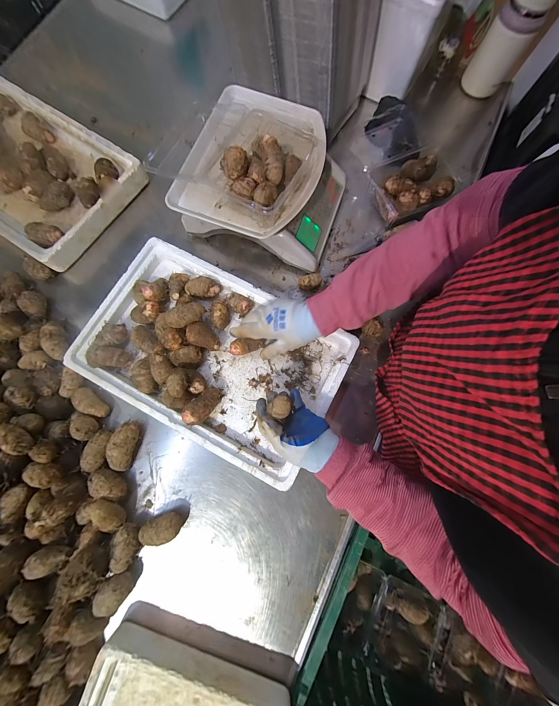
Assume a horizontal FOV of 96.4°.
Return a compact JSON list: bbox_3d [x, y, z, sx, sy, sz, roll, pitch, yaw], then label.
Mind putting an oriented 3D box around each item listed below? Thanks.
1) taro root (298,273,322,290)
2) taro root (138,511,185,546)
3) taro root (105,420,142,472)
[{"bbox_3d":[0.063,-0.147,0.519,0.048,0.028,0.027,-9,79,-2],"label":"taro root"},{"bbox_3d":[-0.199,0.298,0.422,0.068,0.043,0.041,-22,80,-4],"label":"taro root"},{"bbox_3d":[-0.277,0.166,0.447,0.037,0.046,0.081,9,79,1],"label":"taro root"}]

